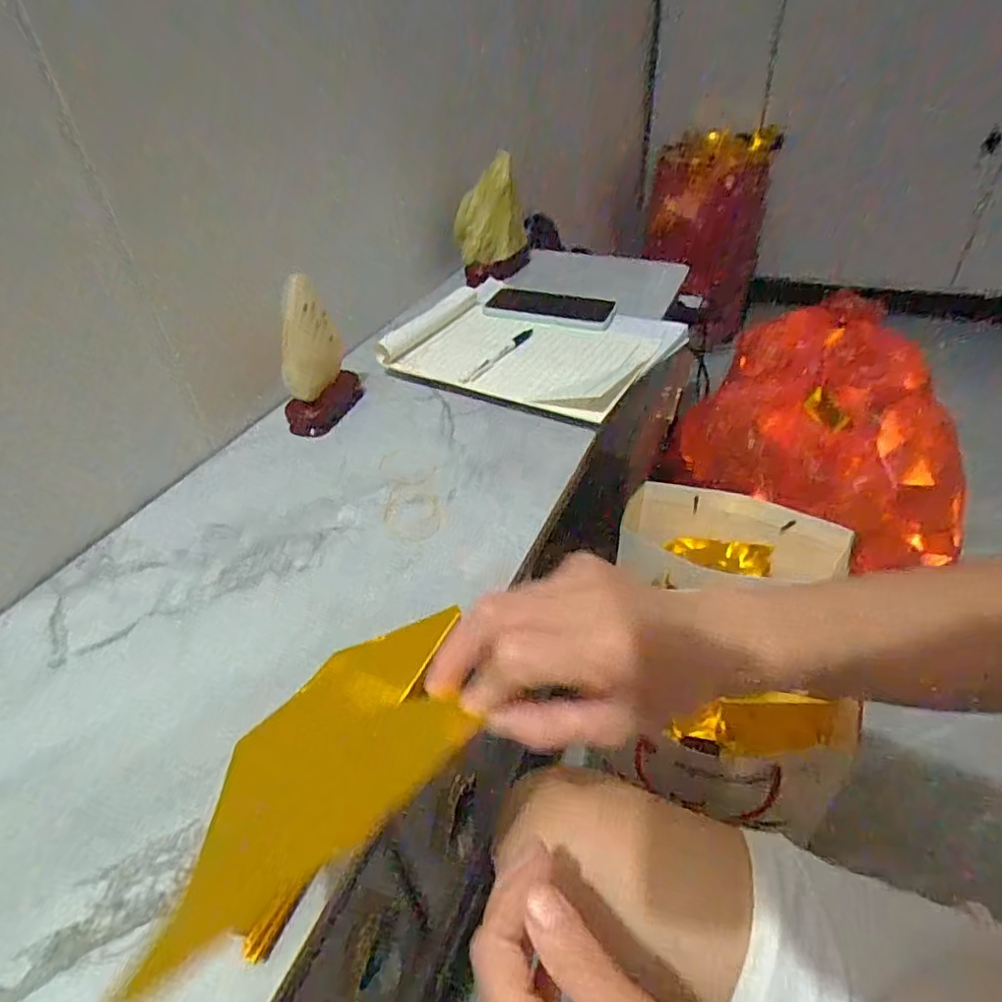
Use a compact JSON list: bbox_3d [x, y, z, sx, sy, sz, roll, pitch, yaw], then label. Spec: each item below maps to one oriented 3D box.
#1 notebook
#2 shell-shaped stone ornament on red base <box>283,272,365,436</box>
[{"bbox_3d":[0.029,-0.183,0.694,0.303,0.027,0.226,20,45,27],"label":"notebook"},{"bbox_3d":[-0.184,-0.144,0.595,0.040,0.133,0.091,9,41,17],"label":"shell-shaped stone ornament on red base"}]

